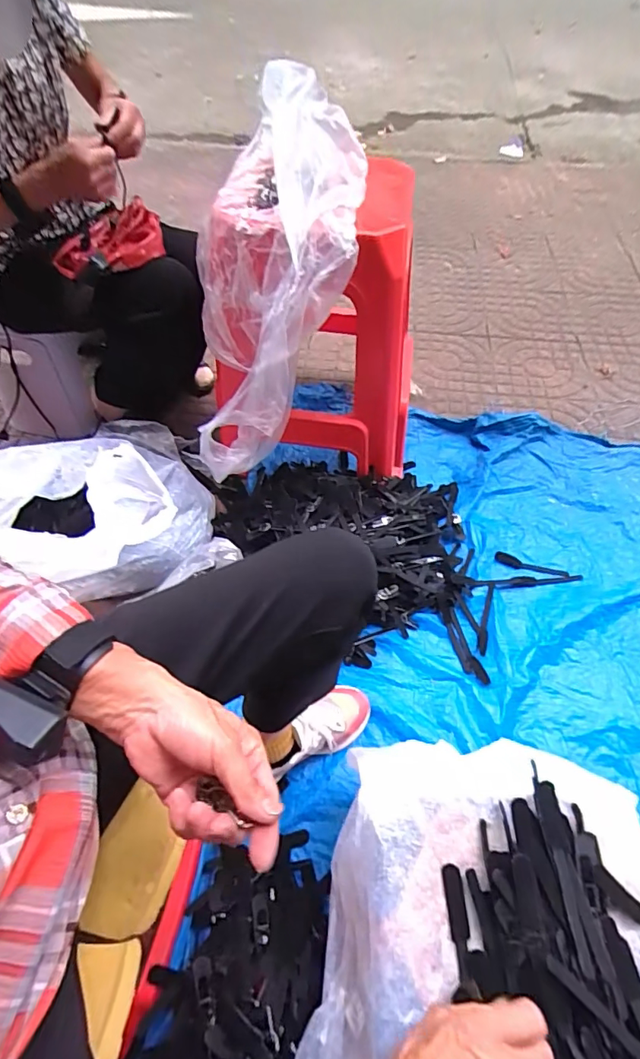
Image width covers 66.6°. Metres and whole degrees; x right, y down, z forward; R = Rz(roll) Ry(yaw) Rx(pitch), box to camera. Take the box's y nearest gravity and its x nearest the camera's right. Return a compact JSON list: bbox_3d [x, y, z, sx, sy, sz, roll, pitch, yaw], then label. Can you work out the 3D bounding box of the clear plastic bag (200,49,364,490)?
[{"bbox_3d":[-0.081,-0.356,0.775,0.238,0.609,0.154,22,23,13],"label":"clear plastic bag"}]

